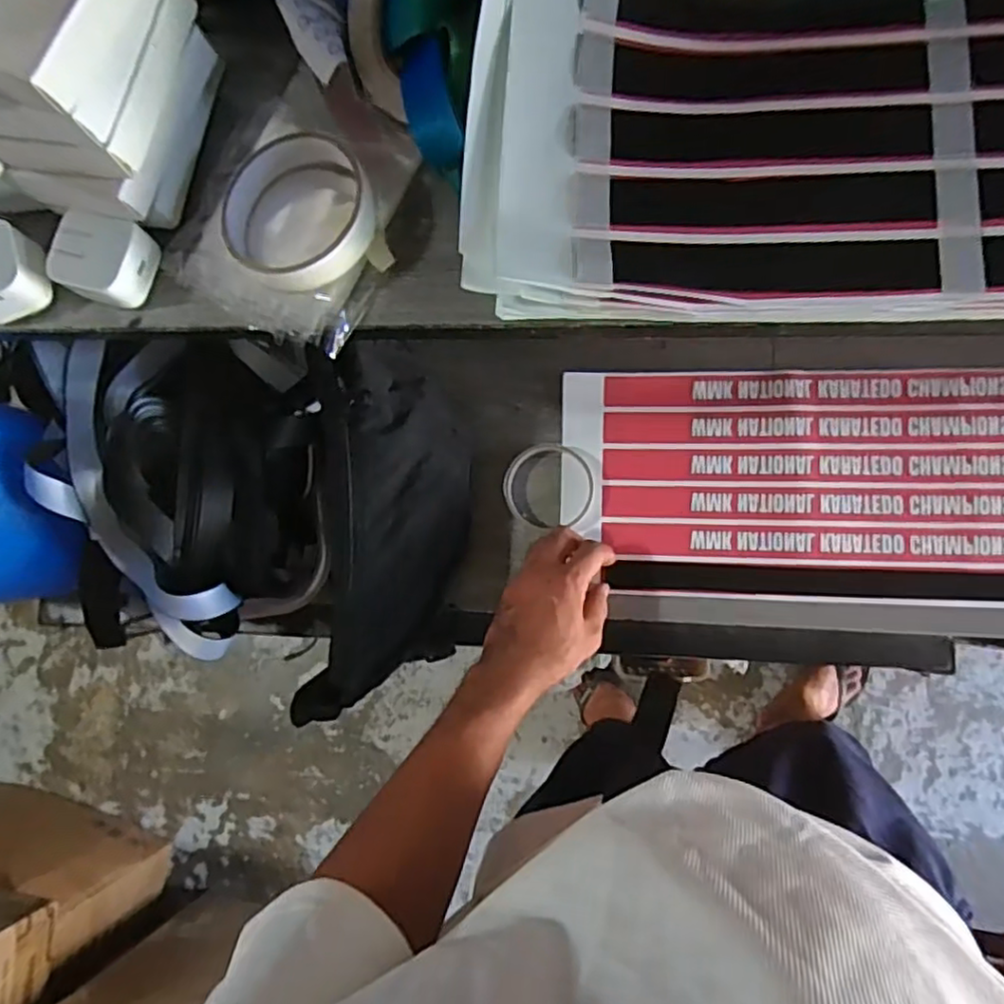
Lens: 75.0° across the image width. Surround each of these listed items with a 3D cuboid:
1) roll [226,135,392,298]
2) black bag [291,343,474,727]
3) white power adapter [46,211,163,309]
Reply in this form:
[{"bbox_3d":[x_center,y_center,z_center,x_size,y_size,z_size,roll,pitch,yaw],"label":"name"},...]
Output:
[{"bbox_3d":[-0.109,-0.155,0.355,0.080,0.023,0.086,-1,83,7],"label":"roll"},{"bbox_3d":[-0.098,0.024,0.578,0.115,0.140,0.300,5,97,8],"label":"black bag"},{"bbox_3d":[-0.225,-0.135,0.369,0.045,0.026,0.043,-1,83,7],"label":"white power adapter"}]

